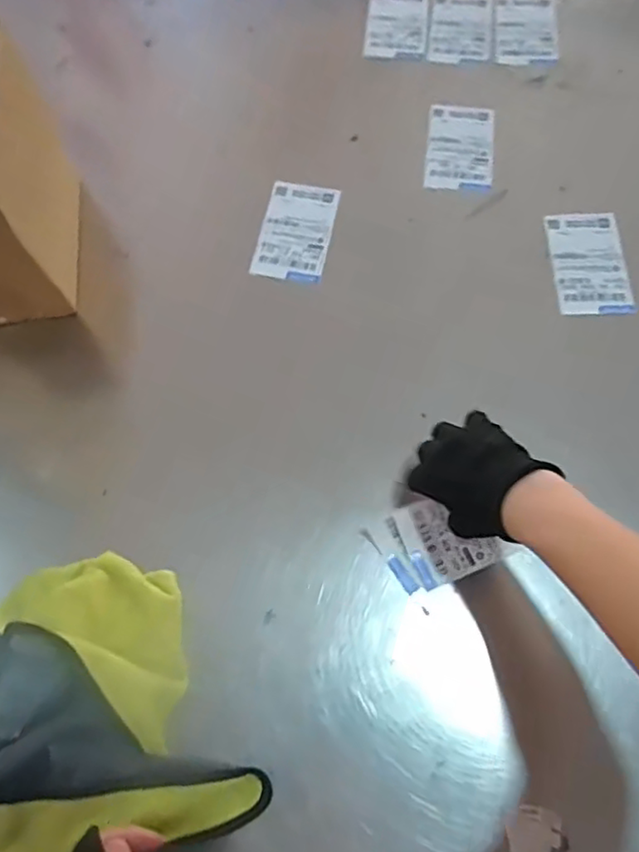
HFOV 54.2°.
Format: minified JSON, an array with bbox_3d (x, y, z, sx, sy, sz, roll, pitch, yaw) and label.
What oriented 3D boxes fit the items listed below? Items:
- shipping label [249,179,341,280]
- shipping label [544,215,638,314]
[{"bbox_3d":[-0.025,-0.221,0.706,0.078,0.010,0.130,10,68,6],"label":"shipping label"},{"bbox_3d":[0.289,-0.176,0.670,0.077,0.008,0.130,-2,67,1],"label":"shipping label"}]

